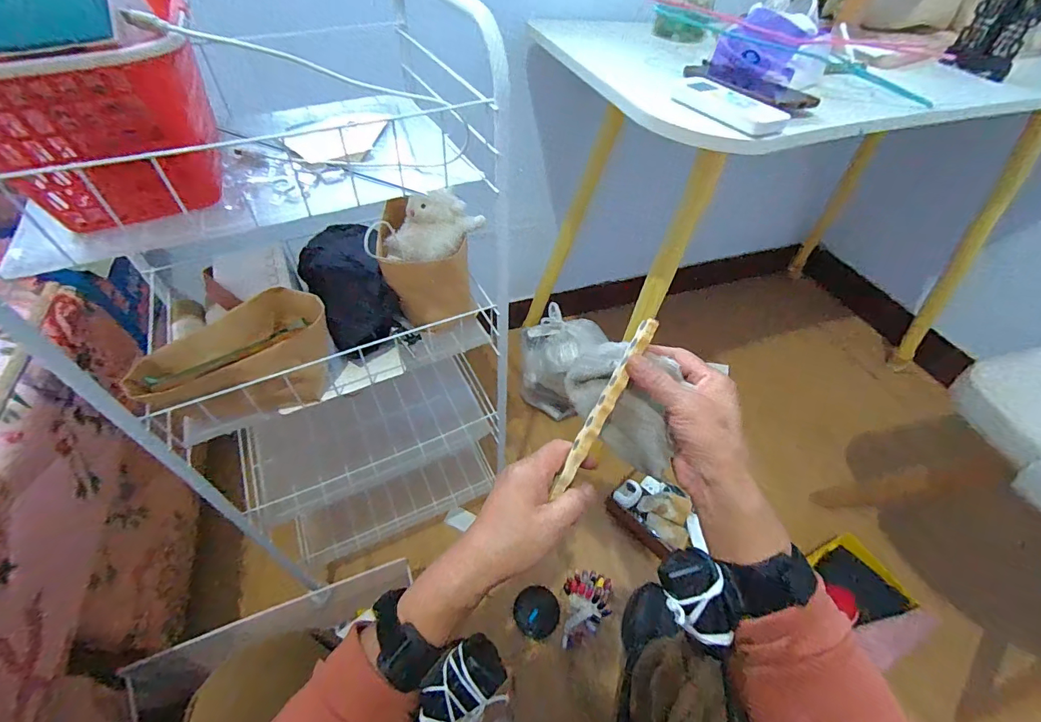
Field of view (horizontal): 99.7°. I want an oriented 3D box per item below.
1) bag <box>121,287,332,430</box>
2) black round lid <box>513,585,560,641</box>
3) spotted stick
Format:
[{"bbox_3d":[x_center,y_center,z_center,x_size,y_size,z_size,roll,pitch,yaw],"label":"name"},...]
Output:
[{"bbox_3d":[-0.274,0.004,0.442,0.171,0.095,0.081,-29,55,-25],"label":"bag"},{"bbox_3d":[0.030,0.454,0.796,0.079,0.011,0.080,1,48,-1],"label":"black round lid"},{"bbox_3d":[0.070,0.035,0.360,0.015,0.011,0.160,28,82,21],"label":"spotted stick"}]

